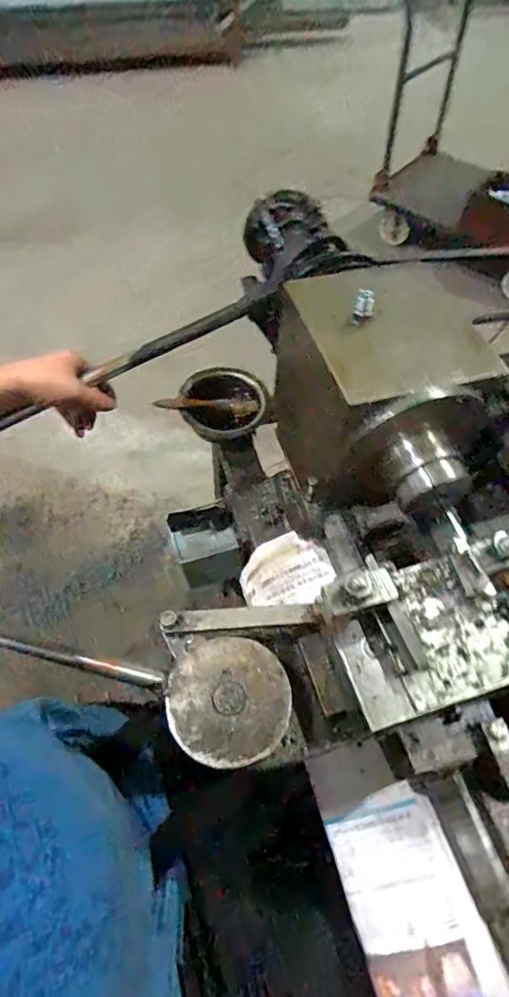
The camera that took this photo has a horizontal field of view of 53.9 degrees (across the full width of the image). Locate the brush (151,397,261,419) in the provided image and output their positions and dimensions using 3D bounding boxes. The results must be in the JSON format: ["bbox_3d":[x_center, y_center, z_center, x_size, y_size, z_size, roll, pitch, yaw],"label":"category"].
[{"bbox_3d":[-0.069,-0.133,0.727,0.147,0.017,0.024,1,101,-13],"label":"brush"}]

